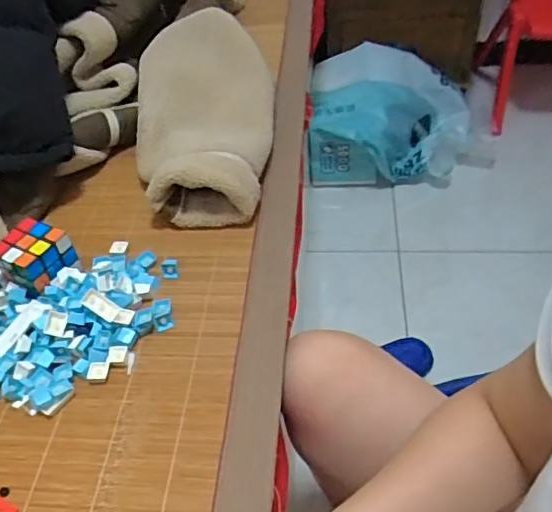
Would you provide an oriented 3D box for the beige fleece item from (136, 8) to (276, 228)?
[{"bbox_3d":[-0.094,-0.197,0.755,0.176,0.096,0.368,-3,47,3],"label":"beige fleece item"}]

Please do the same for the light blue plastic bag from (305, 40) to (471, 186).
[{"bbox_3d":[0.286,-0.343,1.370,0.388,0.182,0.324,2,47,7],"label":"light blue plastic bag"}]

